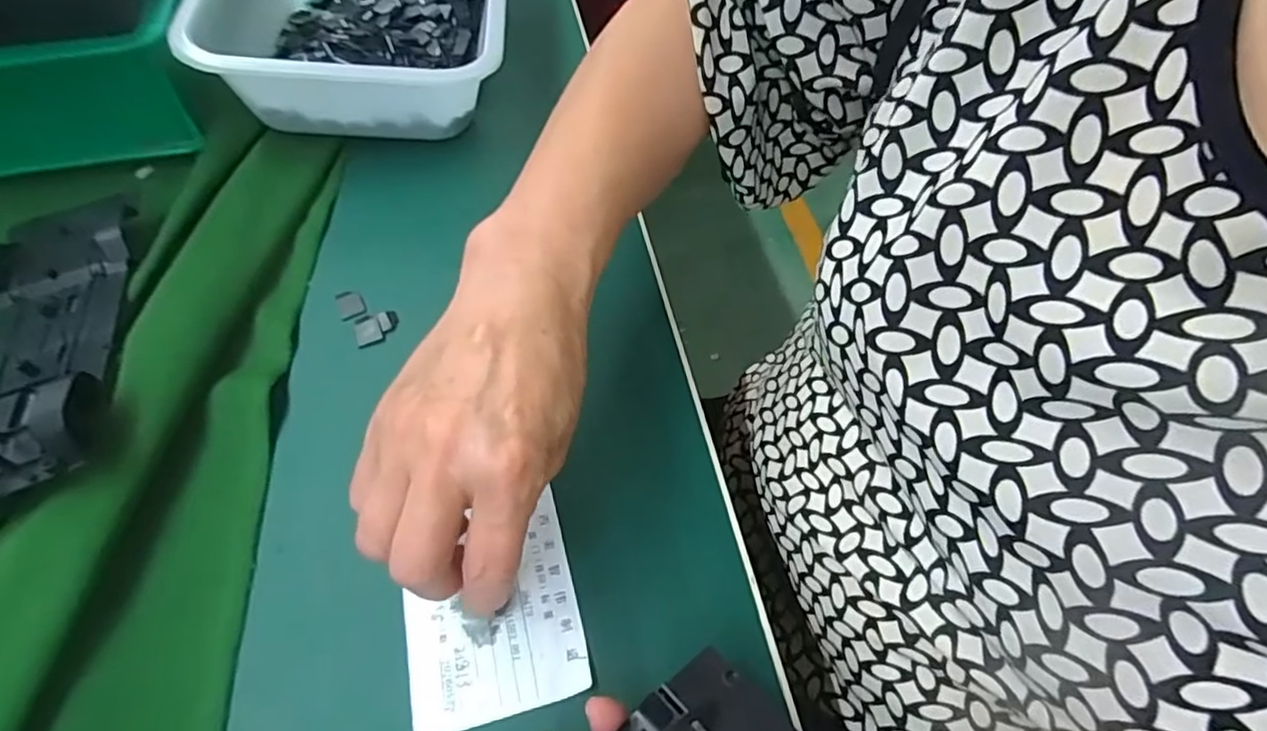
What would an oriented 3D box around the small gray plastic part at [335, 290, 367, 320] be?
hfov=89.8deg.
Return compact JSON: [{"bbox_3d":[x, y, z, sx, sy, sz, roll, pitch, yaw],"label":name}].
[{"bbox_3d":[-0.158,-0.034,0.355,0.014,0.004,0.019,-21,58,-13],"label":"small gray plastic part"}]

